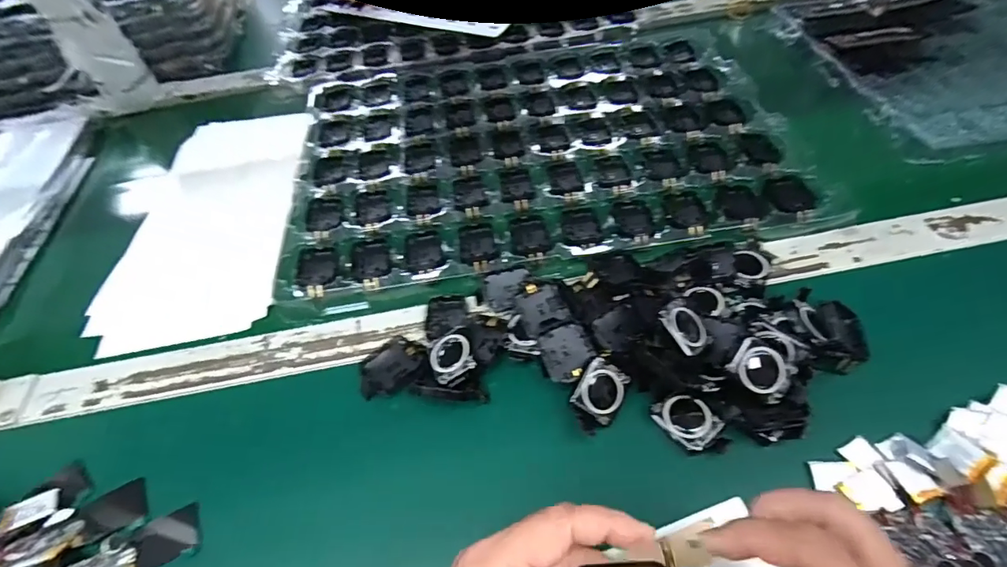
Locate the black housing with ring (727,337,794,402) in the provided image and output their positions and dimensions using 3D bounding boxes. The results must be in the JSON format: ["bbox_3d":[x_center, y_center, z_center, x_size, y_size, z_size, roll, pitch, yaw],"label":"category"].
[{"bbox_3d":[0.165,0.054,0.297,0.034,0.013,0.037,-3,53,4],"label":"black housing with ring"}]

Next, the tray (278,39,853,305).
[{"bbox_3d":[0.026,-0.145,0.488,0.472,0.013,0.330,-8,53,0],"label":"tray"}]

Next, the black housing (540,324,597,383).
[{"bbox_3d":[0.044,0.048,0.323,0.036,0.008,0.036,0,69,-1],"label":"black housing"}]

